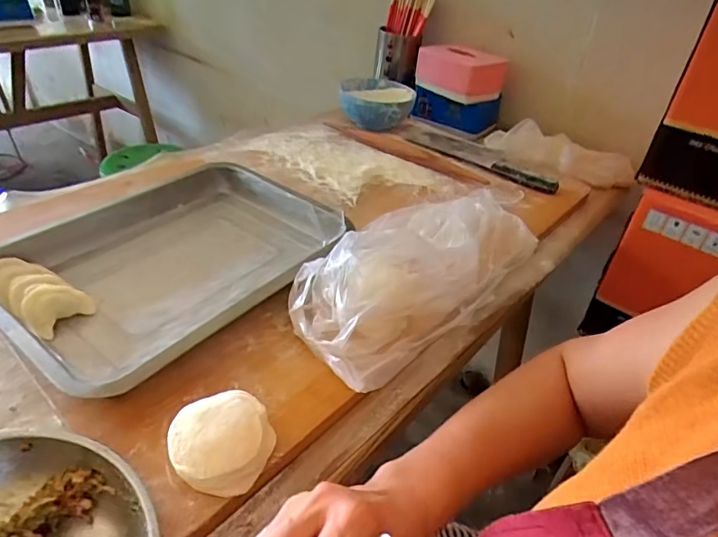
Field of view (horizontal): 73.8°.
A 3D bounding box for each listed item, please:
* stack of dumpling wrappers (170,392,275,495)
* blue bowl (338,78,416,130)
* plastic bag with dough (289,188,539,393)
[{"bbox_3d":[-0.098,0.126,0.345,0.071,0.046,0.070,5,36,-1],"label":"stack of dumpling wrappers"},{"bbox_3d":[0.034,-0.310,0.911,0.135,0.067,0.170,5,36,-2],"label":"blue bowl"},{"bbox_3d":[0.078,-0.021,0.554,0.174,0.076,0.406,28,41,27],"label":"plastic bag with dough"}]

